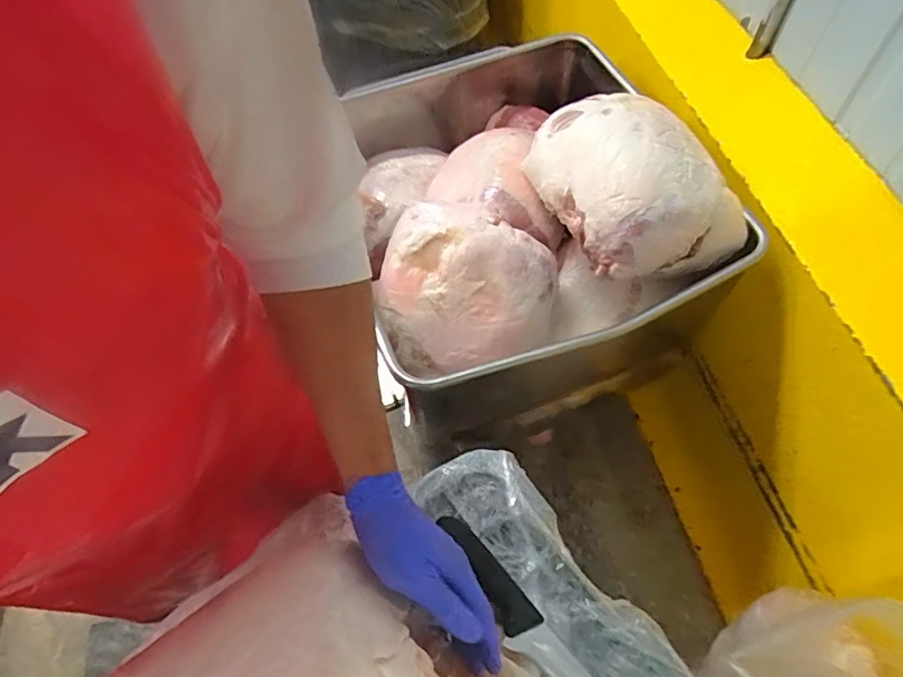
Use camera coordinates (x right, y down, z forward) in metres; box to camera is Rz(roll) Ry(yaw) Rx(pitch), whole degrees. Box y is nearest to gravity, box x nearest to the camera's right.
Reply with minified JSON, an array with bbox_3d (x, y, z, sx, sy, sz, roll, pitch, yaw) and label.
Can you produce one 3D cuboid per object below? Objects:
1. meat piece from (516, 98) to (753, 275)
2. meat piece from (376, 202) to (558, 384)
[{"bbox_3d":[0.288,-0.265,0.874,0.232,0.159,0.323,-24,60,-12],"label":"meat piece"},{"bbox_3d":[0.020,-0.080,0.875,0.278,0.155,0.262,11,59,9],"label":"meat piece"}]

